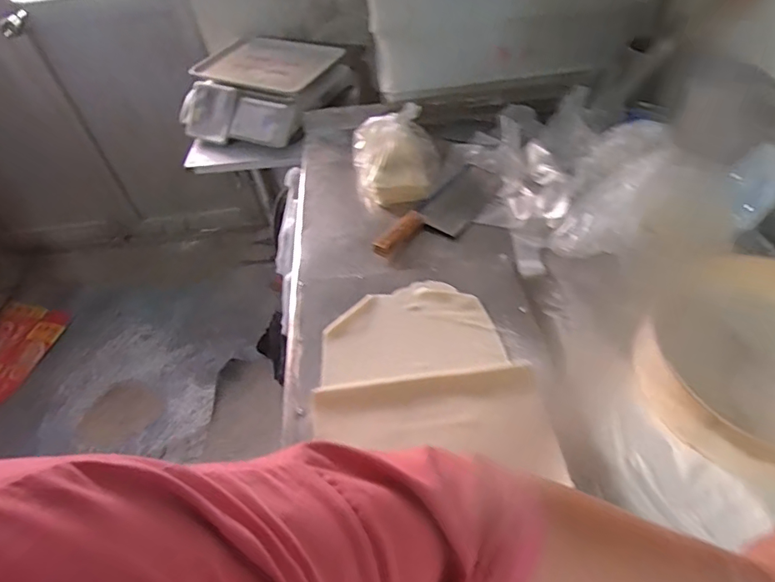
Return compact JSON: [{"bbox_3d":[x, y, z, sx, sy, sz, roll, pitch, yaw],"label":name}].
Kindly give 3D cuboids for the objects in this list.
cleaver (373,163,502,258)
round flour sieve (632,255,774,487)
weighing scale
[{"bbox_3d":[0.109,-0.149,0.902,0.101,0.040,0.328,27,56,27],"label":"cleaver"},{"bbox_3d":[0.491,0.091,0.627,0.290,0.101,0.307,-3,48,3],"label":"round flour sieve"},{"bbox_3d":[-0.310,-0.510,1.238,0.363,0.131,0.363,17,52,20],"label":"weighing scale"}]

